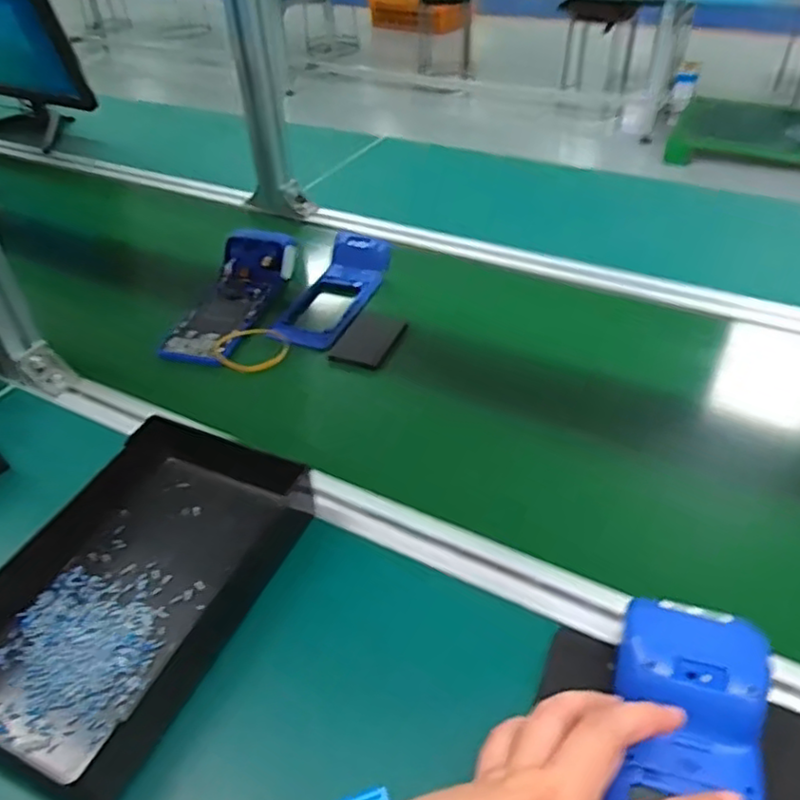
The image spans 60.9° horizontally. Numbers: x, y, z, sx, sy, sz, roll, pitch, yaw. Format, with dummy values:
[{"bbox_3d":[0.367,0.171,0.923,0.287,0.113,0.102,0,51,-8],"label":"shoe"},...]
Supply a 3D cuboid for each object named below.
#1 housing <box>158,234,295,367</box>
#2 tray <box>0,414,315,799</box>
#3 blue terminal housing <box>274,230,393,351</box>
[{"bbox_3d":[-0.204,-0.121,0.792,0.081,0.067,0.229,9,43,14],"label":"housing"},{"bbox_3d":[-0.183,0.124,0.498,0.163,0.051,0.272,15,45,20],"label":"tray"},{"bbox_3d":[-0.079,-0.138,0.820,0.085,0.044,0.197,12,43,17],"label":"blue terminal housing"}]

